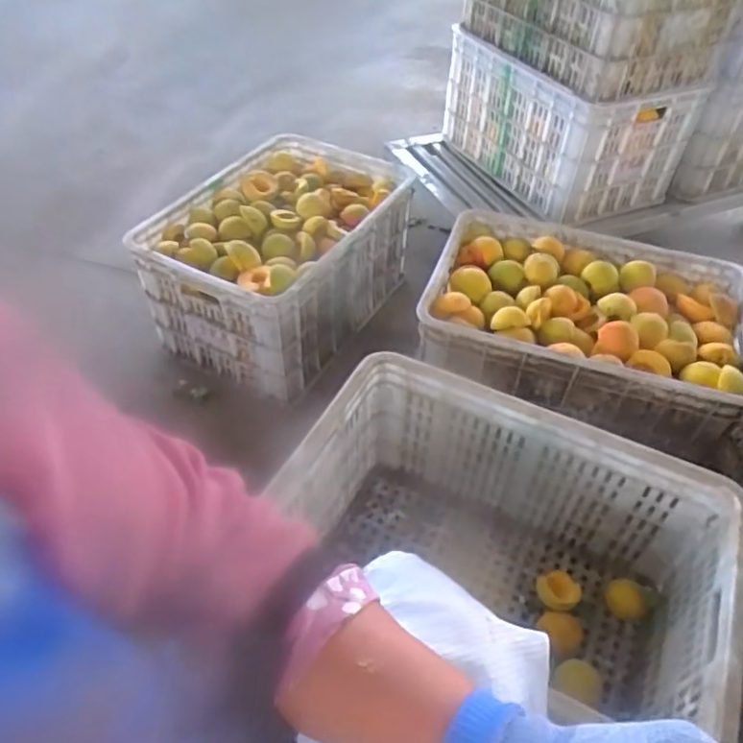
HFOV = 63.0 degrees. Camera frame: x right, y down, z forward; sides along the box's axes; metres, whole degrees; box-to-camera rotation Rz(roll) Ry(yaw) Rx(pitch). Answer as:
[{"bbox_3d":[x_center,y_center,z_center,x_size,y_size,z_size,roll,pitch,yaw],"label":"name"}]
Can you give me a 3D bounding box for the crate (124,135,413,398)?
[{"bbox_3d":[-0.183,-0.240,1.286,0.367,0.272,0.516,24,50,19],"label":"crate"}]

